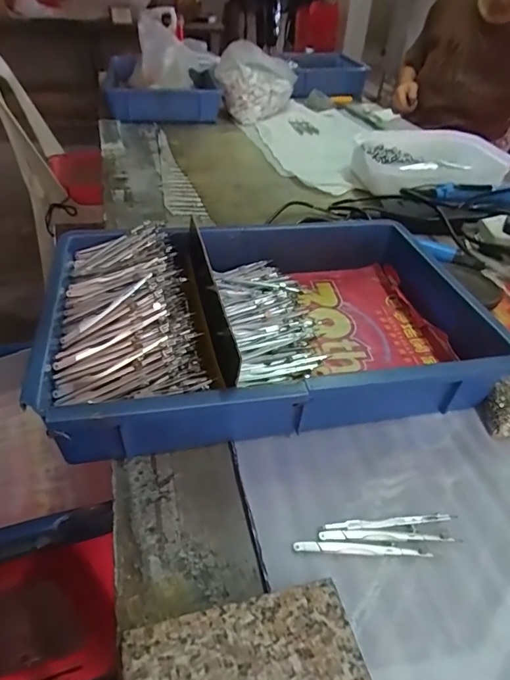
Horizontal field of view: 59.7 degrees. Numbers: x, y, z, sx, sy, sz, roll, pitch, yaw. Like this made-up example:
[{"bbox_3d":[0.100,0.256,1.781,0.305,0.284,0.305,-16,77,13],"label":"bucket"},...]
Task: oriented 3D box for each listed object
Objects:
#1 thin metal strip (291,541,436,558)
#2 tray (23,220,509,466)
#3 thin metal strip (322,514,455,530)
[{"bbox_3d":[0.080,0.154,0.330,0.100,0.004,0.008,3,40,-2],"label":"thin metal strip"},{"bbox_3d":[0.012,-0.026,0.471,0.414,0.088,0.277,-6,42,-13],"label":"tray"},{"bbox_3d":[0.106,0.142,0.347,0.105,0.004,0.008,-1,41,-7],"label":"thin metal strip"}]

